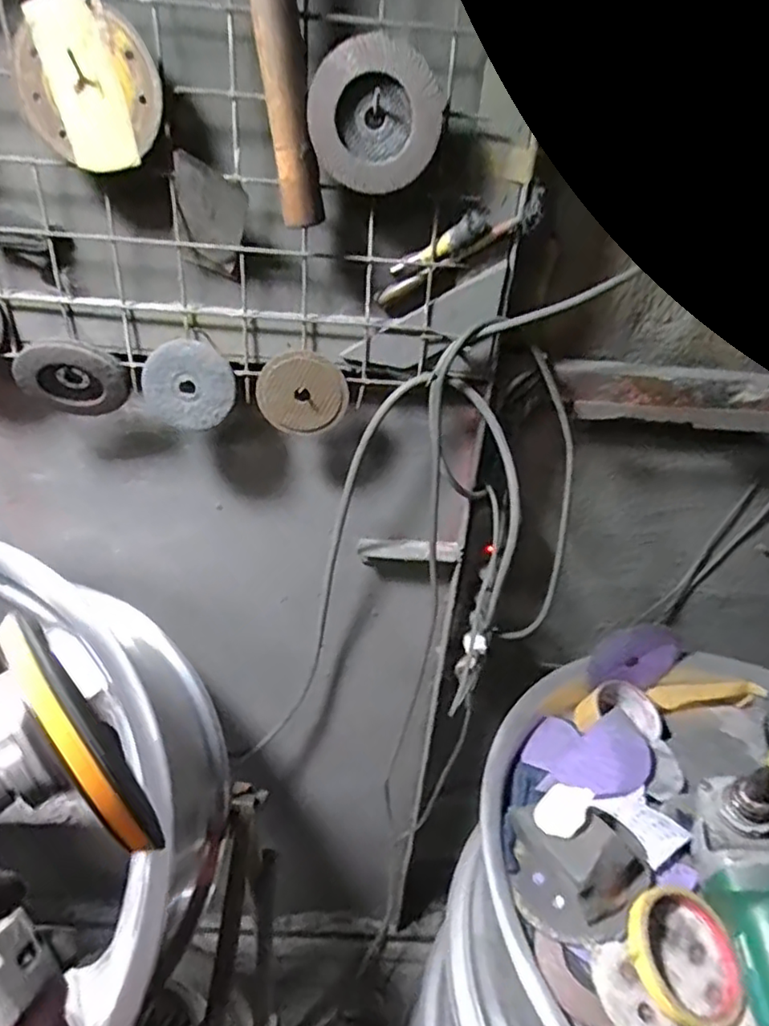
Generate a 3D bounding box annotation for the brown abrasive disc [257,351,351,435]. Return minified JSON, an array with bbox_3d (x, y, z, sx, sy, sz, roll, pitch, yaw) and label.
[{"bbox_3d":[-0.081,-0.118,0.617,0.085,0.083,0.020,6,34,1],"label":"brown abrasive disc"}]

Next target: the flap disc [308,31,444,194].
[{"bbox_3d":[-0.006,-0.300,0.473,0.096,0.095,0.025,4,34,-1],"label":"flap disc"}]

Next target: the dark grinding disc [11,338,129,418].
[{"bbox_3d":[-0.304,-0.127,0.604,0.105,0.095,0.016,-18,59,29],"label":"dark grinding disc"}]

